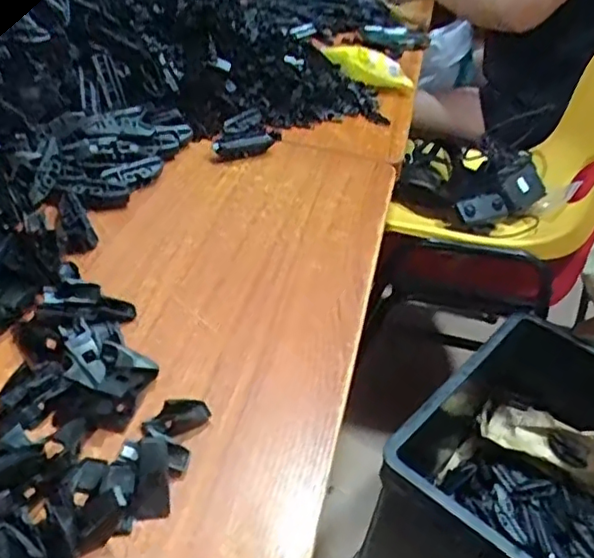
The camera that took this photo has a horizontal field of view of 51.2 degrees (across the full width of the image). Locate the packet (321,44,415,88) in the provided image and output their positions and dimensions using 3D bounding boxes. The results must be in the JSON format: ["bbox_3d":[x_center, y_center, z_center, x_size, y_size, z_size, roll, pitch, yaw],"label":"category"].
[{"bbox_3d":[0.102,-0.318,0.918,0.152,0.041,0.033,23,40,20],"label":"packet"}]

